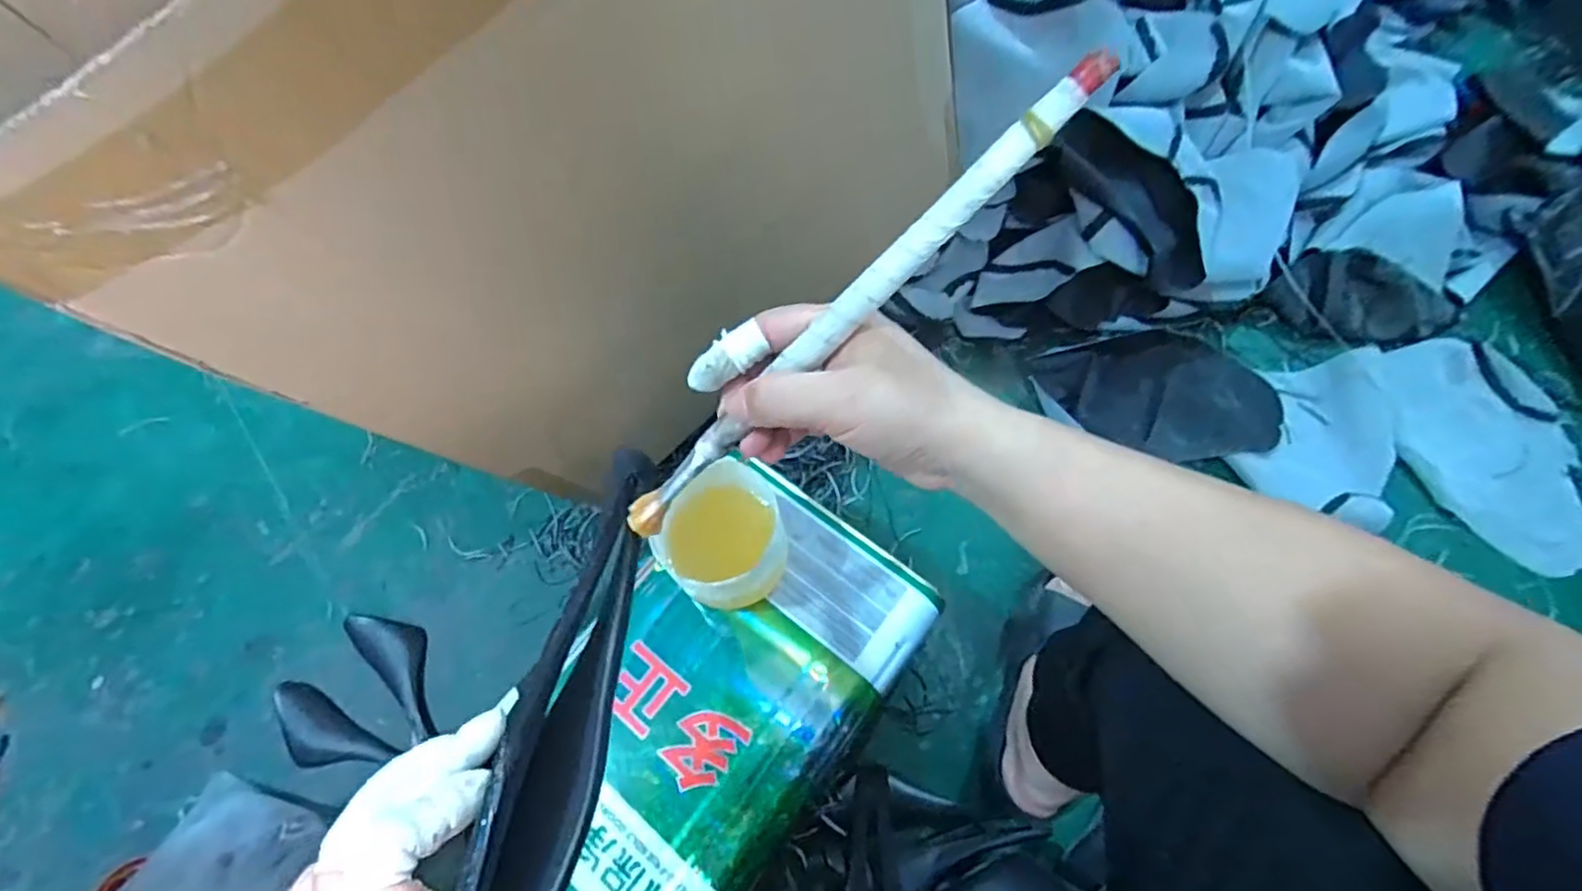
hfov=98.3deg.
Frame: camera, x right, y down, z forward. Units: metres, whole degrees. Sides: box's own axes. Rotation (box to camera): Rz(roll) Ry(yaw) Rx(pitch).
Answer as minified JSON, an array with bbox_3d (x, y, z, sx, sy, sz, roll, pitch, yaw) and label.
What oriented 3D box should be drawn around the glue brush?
[{"bbox_3d":[0.017,-0.049,0.293,0.275,0.011,0.017,-43,64,23],"label":"glue brush"}]

